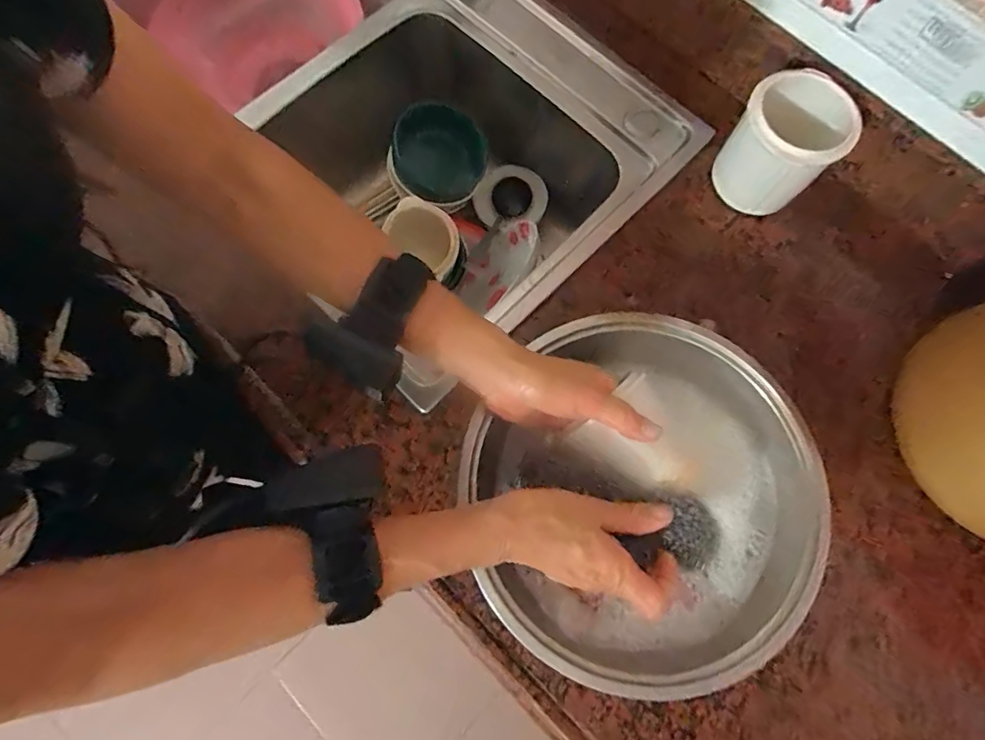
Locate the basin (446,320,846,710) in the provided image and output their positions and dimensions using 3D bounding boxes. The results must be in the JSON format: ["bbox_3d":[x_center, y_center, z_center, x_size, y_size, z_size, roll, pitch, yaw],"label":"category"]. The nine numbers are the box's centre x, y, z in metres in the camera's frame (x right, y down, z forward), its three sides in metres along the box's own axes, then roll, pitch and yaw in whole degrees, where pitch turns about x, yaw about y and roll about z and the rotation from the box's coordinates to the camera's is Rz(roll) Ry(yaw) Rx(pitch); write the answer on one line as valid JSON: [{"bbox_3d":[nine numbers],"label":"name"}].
[{"bbox_3d":[0.119,0.099,0.401,0.279,0.075,0.269,0,77,0],"label":"basin"}]

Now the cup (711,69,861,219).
[{"bbox_3d":[0.266,-0.207,0.464,0.088,0.099,0.078,37,79,8],"label":"cup"}]

